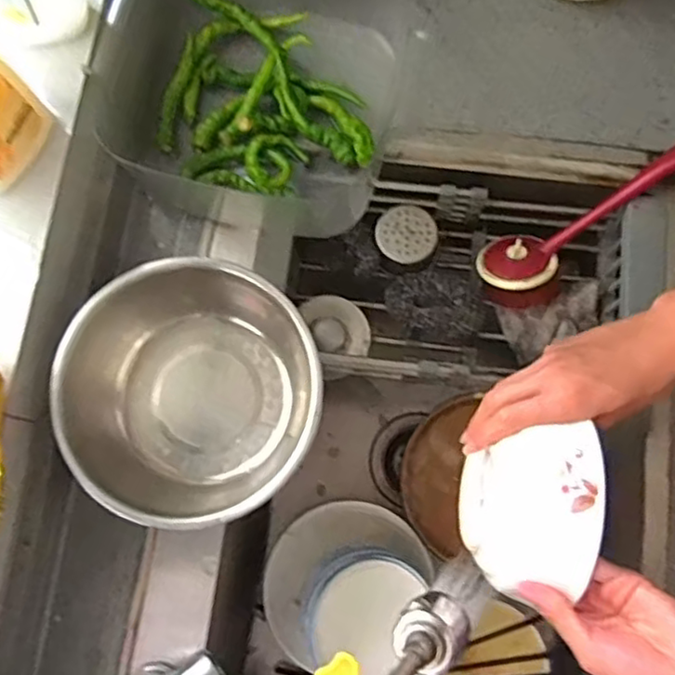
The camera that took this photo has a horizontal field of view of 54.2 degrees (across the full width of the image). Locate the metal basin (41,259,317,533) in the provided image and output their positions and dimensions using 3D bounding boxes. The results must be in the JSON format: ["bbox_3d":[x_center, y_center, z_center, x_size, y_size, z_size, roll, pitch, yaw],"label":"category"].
[{"bbox_3d":[-0.120,0.047,0.558,0.205,0.089,0.201,0,77,2],"label":"metal basin"}]

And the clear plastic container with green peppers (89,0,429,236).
[{"bbox_3d":[-0.067,-0.261,0.619,0.253,0.103,0.274,17,78,5],"label":"clear plastic container with green peppers"}]

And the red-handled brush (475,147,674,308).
[{"bbox_3d":[0.258,-0.126,0.638,0.269,0.051,0.077,-37,81,16],"label":"red-handled brush"}]

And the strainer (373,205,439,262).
[{"bbox_3d":[0.070,-0.105,0.669,0.061,0.006,0.059,0,77,2],"label":"strainer"}]

